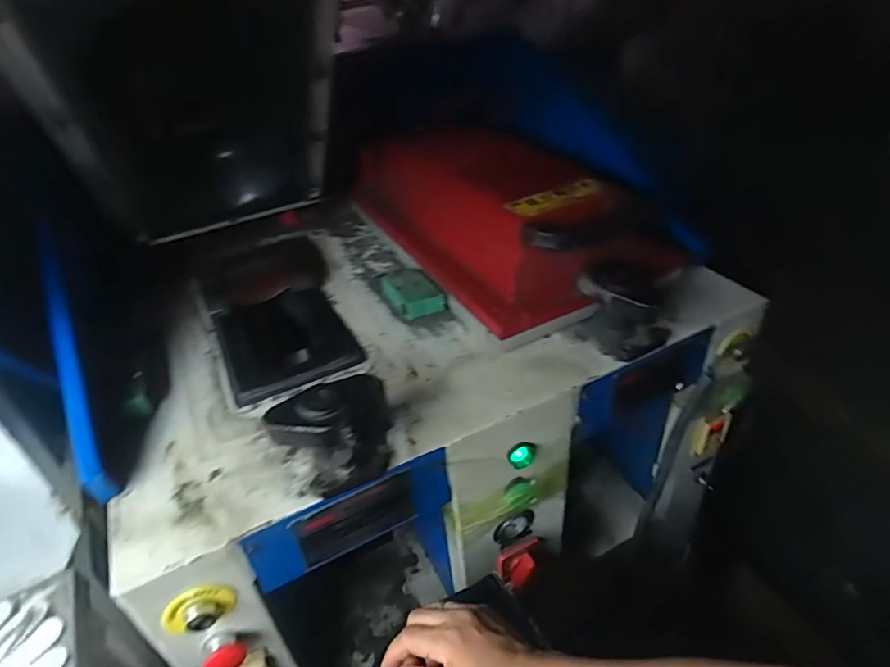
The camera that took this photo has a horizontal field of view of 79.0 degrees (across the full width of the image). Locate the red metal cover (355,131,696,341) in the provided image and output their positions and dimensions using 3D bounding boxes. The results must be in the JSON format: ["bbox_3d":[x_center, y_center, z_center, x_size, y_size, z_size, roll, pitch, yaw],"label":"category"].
[{"bbox_3d":[0.052,-0.206,0.843,0.271,0.140,0.569,-21,40,-20],"label":"red metal cover"}]

